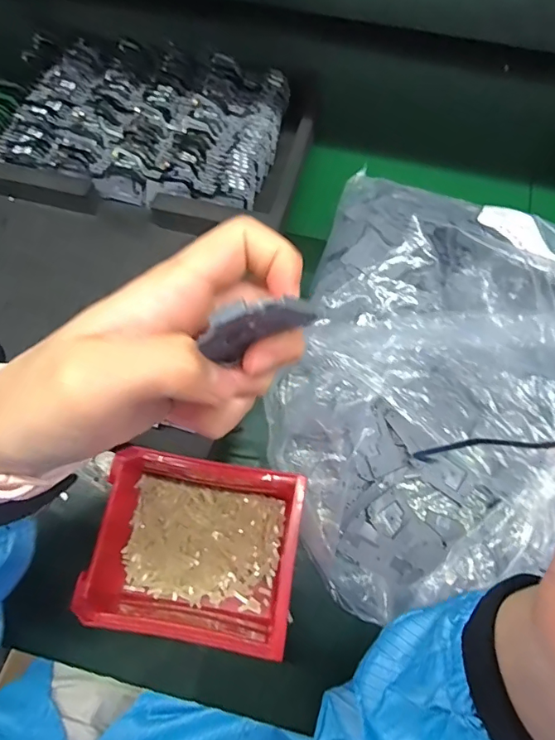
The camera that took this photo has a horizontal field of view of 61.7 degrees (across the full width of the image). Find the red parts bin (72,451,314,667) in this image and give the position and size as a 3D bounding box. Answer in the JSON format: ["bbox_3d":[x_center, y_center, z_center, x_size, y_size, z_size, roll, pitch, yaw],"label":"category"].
[{"bbox_3d":[-0.053,0.116,0.316,0.145,0.066,0.119,9,66,3],"label":"red parts bin"}]

